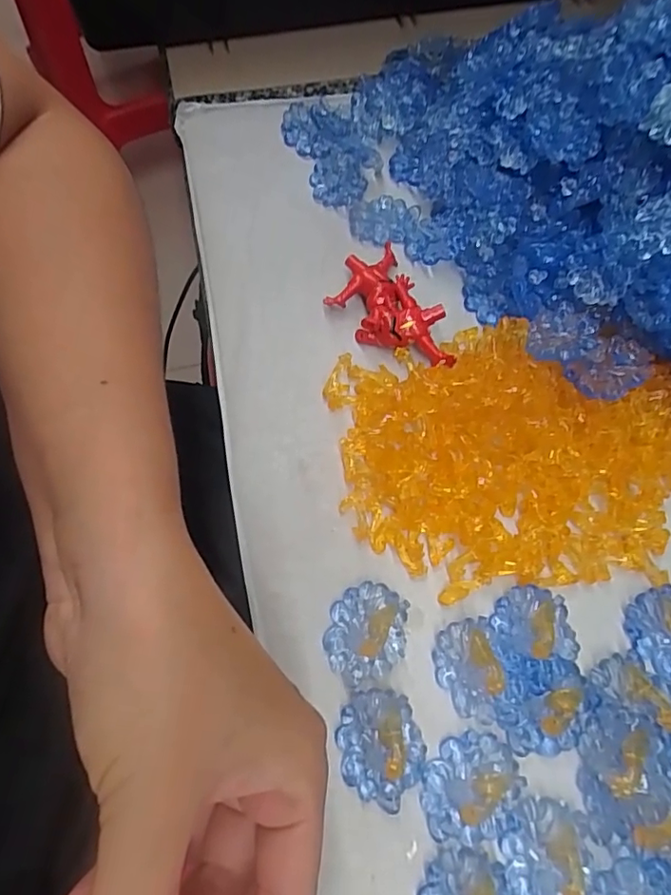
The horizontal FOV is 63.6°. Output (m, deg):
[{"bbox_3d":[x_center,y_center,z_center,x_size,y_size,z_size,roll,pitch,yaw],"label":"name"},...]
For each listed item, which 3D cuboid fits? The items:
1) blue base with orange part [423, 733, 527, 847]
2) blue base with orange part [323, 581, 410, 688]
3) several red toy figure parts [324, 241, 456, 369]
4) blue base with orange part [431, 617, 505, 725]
[{"bbox_3d":[0.048,0.119,0.188,0.032,0.012,0.034,0,67,-1],"label":"blue base with orange part"},{"bbox_3d":[0.012,0.071,0.207,0.030,0.015,0.037,7,67,2],"label":"blue base with orange part"},{"bbox_3d":[0.025,-0.066,0.263,0.041,0.017,0.072,-22,69,-10],"label":"several red toy figure parts"},{"bbox_3d":[0.050,0.084,0.204,0.023,0.009,0.034,-6,68,-3],"label":"blue base with orange part"}]

